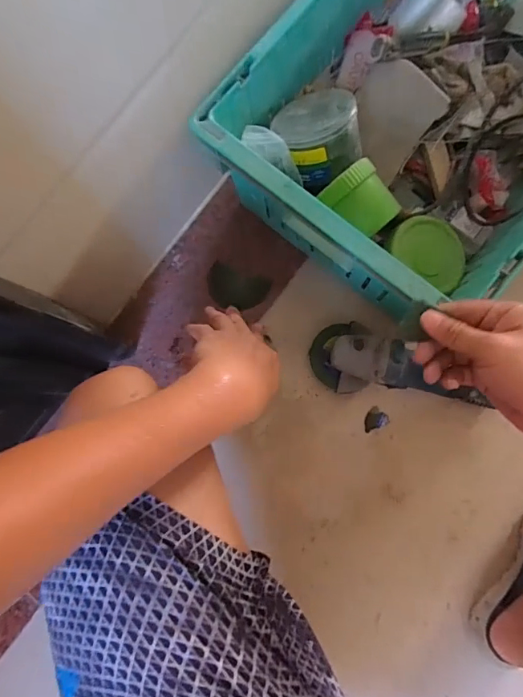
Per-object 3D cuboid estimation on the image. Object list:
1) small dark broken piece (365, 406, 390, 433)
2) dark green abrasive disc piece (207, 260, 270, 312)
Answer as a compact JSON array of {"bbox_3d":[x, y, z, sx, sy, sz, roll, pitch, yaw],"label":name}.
[{"bbox_3d":[0.184,0.119,0.722,0.034,0.004,0.041,41,87,6],"label":"small dark broken piece"},{"bbox_3d":[-0.041,-0.099,0.749,0.102,0.009,0.063,19,96,-11],"label":"dark green abrasive disc piece"}]

